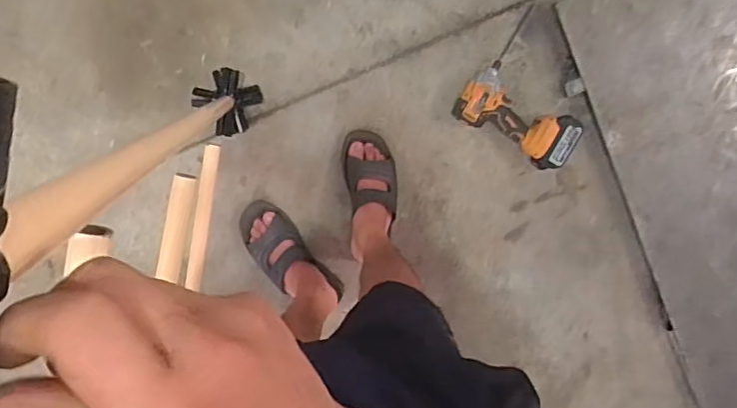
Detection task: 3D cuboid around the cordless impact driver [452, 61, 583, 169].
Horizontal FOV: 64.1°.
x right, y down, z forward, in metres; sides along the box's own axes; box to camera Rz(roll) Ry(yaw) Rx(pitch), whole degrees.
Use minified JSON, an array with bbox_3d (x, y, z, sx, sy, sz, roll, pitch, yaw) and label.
[{"bbox_3d":[0.333,-0.190,1.308,0.267,0.092,0.141,31,96,-8],"label":"cordless impact driver"}]

